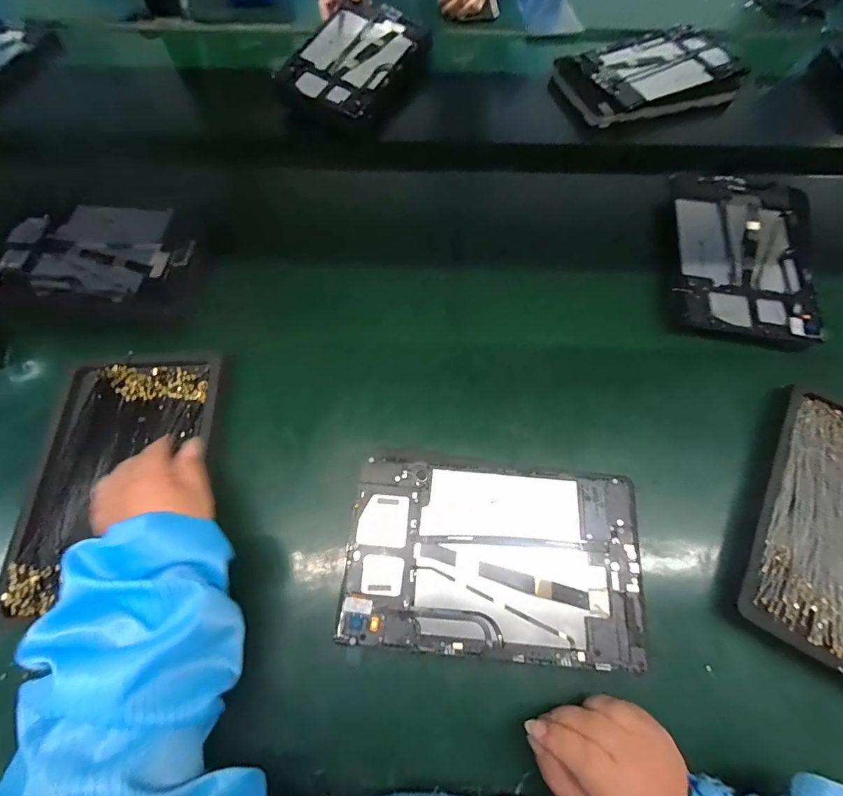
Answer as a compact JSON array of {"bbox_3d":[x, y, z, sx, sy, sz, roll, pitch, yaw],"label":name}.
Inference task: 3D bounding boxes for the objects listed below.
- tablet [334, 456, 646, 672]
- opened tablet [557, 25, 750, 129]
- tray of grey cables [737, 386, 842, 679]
[{"bbox_3d":[0.060,0.132,0.351,0.240,0.009,0.149,6,67,2],"label":"tablet"},{"bbox_3d":[0.360,-0.510,0.653,0.267,0.024,0.173,-15,68,-4],"label":"opened tablet"},{"bbox_3d":[0.387,0.120,0.371,0.155,0.018,0.242,26,69,10],"label":"tray of grey cables"}]

